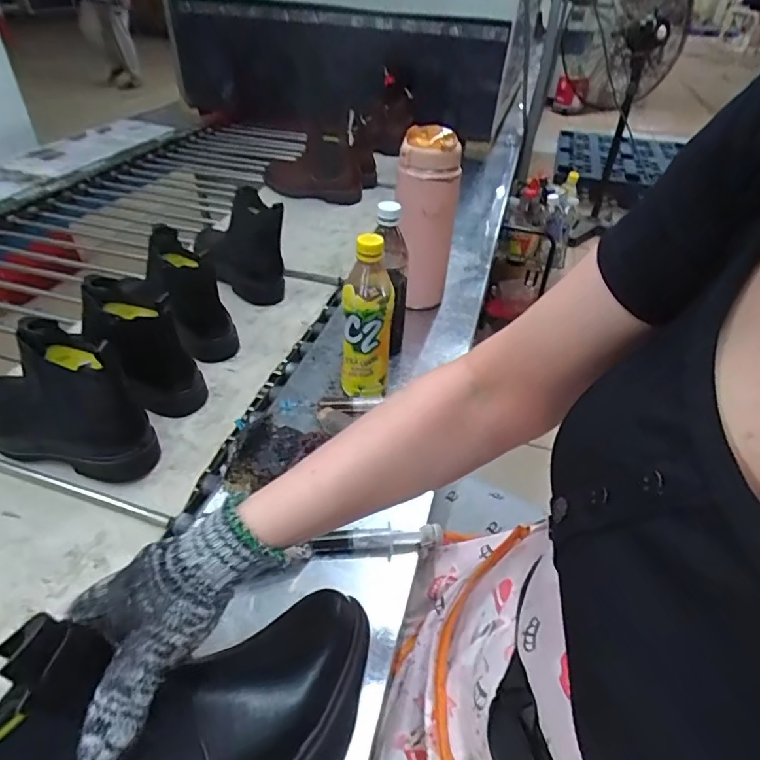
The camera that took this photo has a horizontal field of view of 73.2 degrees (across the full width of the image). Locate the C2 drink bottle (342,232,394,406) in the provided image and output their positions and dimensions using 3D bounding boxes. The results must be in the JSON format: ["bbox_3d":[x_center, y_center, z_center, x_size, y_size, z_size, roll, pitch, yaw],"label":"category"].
[{"bbox_3d":[-0.015,-0.066,0.627,0.060,0.221,0.064,2,40,-1],"label":"C2 drink bottle"}]

